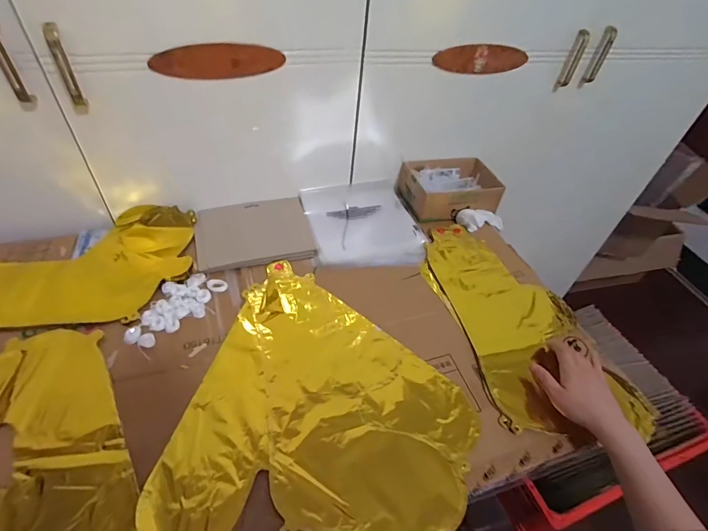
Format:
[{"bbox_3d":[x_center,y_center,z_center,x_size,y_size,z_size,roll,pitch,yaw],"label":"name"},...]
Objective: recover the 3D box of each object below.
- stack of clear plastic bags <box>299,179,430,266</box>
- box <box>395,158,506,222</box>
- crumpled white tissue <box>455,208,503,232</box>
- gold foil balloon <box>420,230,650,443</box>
[{"bbox_3d":[0.016,-0.083,0.751,0.210,0.032,0.221,-8,48,-14],"label":"stack of clear plastic bags"},{"bbox_3d":[0.201,-0.166,0.820,0.202,0.067,0.140,-2,47,-9],"label":"box"},{"bbox_3d":[0.266,-0.095,0.797,0.120,0.033,0.044,1,43,-25],"label":"crumpled white tissue"},{"bbox_3d":[0.272,0.084,0.652,0.234,0.043,0.421,-9,53,-15],"label":"gold foil balloon"}]

